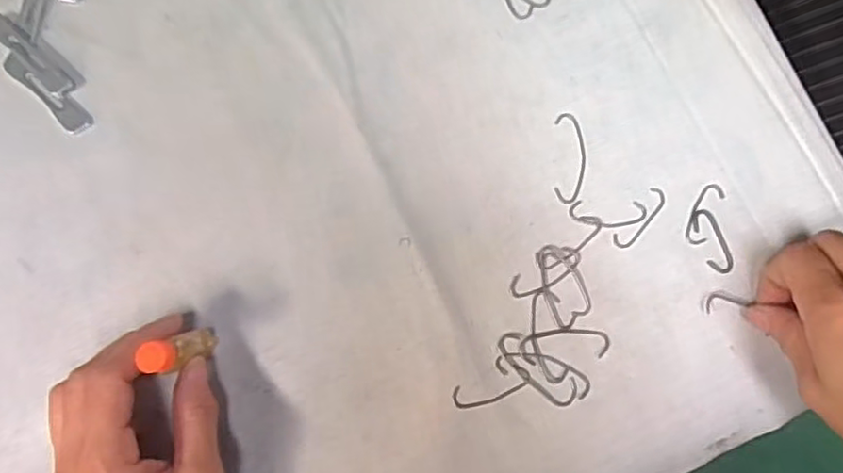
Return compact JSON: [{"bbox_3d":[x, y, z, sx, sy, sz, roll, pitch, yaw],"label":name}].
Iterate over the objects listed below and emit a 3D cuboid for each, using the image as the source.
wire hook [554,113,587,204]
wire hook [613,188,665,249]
[{"bbox_3d":[0.081,-0.043,0.339,0.016,0.004,0.048,2,84,-1],"label":"wire hook"},{"bbox_3d":[0.117,-0.010,0.336,0.011,0.004,0.039,40,84,3],"label":"wire hook"}]

